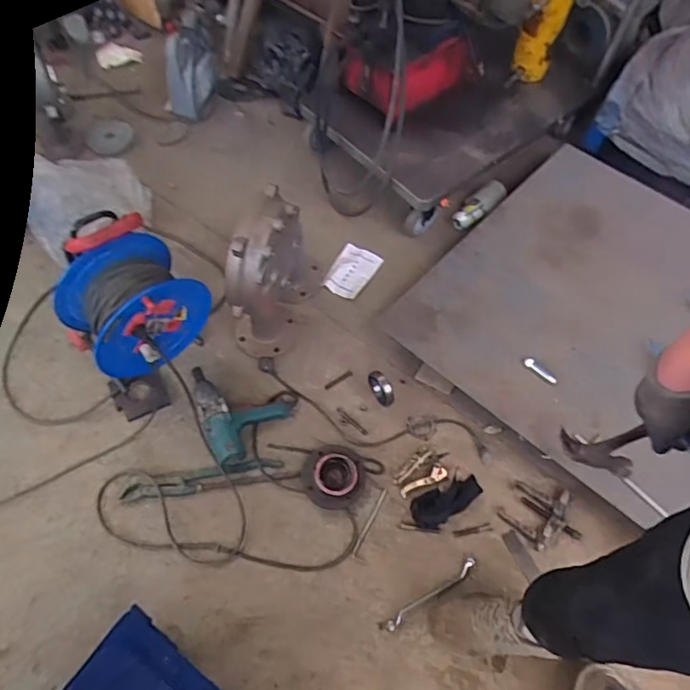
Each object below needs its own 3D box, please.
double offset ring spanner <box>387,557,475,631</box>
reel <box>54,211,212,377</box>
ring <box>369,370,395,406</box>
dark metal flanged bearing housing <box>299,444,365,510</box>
[{"bbox_3d":[0.194,0.549,1.213,0.241,0.017,0.024,-29,65,-18],"label":"double offset ring spanner"},{"bbox_3d":[-0.504,-0.104,1.297,0.264,0.377,0.288,38,65,18],"label":"reel"},{"bbox_3d":[0.094,0.111,1.415,0.028,0.094,0.087,-24,63,-16],"label":"ring"},{"bbox_3d":[-0.029,0.313,1.313,0.151,0.056,0.146,1,60,-2],"label":"dark metal flanged bearing housing"}]

